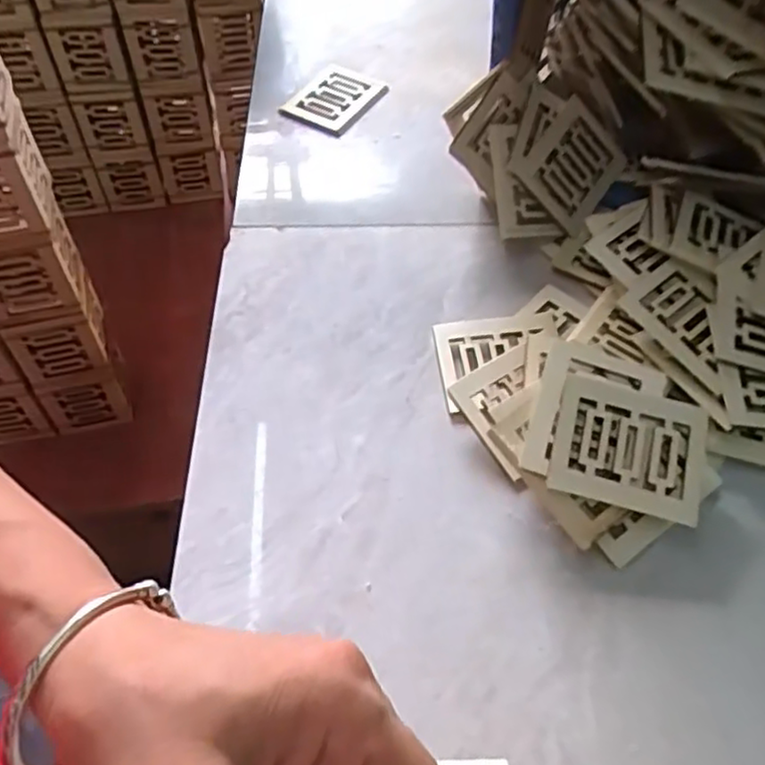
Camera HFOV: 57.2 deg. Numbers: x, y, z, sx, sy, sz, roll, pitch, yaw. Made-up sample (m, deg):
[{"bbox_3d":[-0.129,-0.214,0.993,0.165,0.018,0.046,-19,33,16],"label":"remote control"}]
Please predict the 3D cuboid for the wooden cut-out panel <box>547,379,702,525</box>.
[{"bbox_3d":[0.136,0.036,0.385,0.082,0.006,0.067,14,73,3],"label":"wooden cut-out panel"}]

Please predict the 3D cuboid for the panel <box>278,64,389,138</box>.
[{"bbox_3d":[-0.042,-0.249,0.612,0.060,0.011,0.080,29,60,19],"label":"panel"}]

